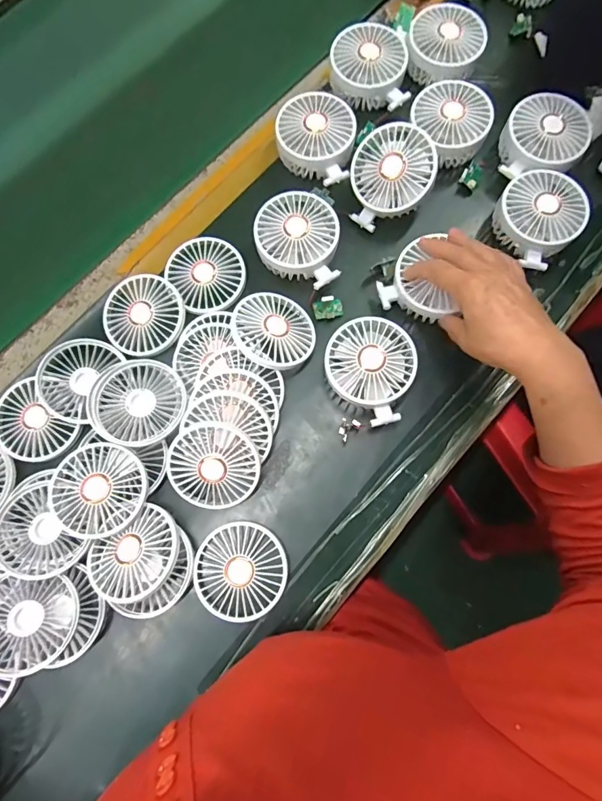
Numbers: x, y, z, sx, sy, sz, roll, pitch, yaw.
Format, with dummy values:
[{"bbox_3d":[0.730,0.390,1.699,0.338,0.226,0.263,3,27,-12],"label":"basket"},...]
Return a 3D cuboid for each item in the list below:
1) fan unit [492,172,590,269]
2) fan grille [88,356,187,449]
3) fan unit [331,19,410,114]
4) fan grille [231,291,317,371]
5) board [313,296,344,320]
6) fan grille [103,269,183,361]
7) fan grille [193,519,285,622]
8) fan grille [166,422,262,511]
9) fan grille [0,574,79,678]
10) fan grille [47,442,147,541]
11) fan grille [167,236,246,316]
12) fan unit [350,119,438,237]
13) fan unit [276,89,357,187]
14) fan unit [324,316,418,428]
[{"bbox_3d":[0.251,-0.194,0.461,0.087,0.044,0.092,0,78,1],"label":"fan unit"},{"bbox_3d":[-0.164,0.001,0.432,0.091,0.013,0.088,0,78,1],"label":"fan grille"},{"bbox_3d":[0.079,-0.388,0.505,0.090,0.046,0.090,2,78,1],"label":"fan unit"},{"bbox_3d":[-0.027,-0.074,0.443,0.086,0.010,0.083,7,68,-17],"label":"fan grille"},{"bbox_3d":[0.030,-0.100,0.462,0.031,0.008,0.022,-8,87,-4],"label":"board"},{"bbox_3d":[-0.169,-0.092,0.458,0.084,0.010,0.088,0,78,1],"label":"fan grille"},{"bbox_3d":[-0.058,0.163,0.411,0.085,0.013,0.086,0,78,1],"label":"fan grille"},{"bbox_3d":[-0.083,0.064,0.411,0.085,0.017,0.082,5,100,-1],"label":"fan grille"},{"bbox_3d":[-0.252,0.205,0.392,0.087,0.028,0.079,1,78,1],"label":"fan grille"},{"bbox_3d":[-0.193,0.085,0.408,0.087,0.018,0.086,0,78,1],"label":"fan grille"},{"bbox_3d":[-0.103,-0.142,0.474,0.078,0.008,0.093,-32,79,-6],"label":"fan grille"},{"bbox_3d":[0.095,-0.244,0.461,0.094,0.032,0.094,6,108,18],"label":"fan unit"},{"bbox_3d":[0.017,-0.294,0.488,0.085,0.046,0.094,10,78,3],"label":"fan unit"},{"bbox_3d":[0.067,-0.033,0.429,0.086,0.032,0.091,21,79,5],"label":"fan unit"}]

